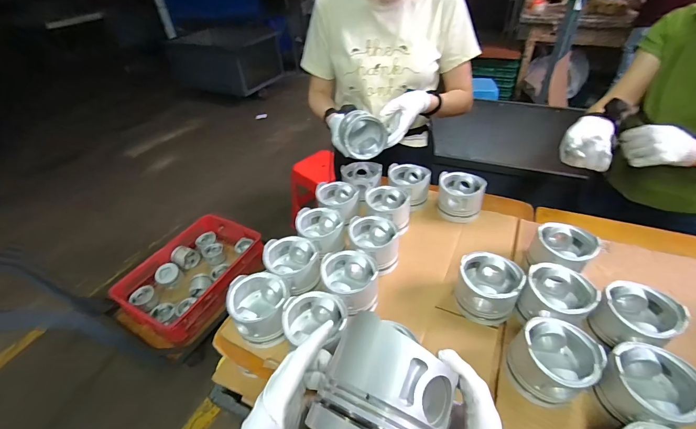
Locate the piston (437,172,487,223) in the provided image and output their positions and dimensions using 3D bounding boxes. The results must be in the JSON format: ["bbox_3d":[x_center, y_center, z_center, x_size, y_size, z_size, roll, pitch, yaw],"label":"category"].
[{"bbox_3d":[0.279,-0.041,0.832,0.107,0.094,0.095,7,42,13],"label":"piston"}]

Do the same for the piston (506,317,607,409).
[{"bbox_3d":[0.302,0.216,0.494,0.106,0.074,0.100,-3,41,2],"label":"piston"}]

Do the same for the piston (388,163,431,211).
[{"bbox_3d":[0.161,-0.073,0.882,0.095,0.088,0.108,-26,45,-23],"label":"piston"}]

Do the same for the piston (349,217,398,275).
[{"bbox_3d":[0.055,0.062,0.701,0.103,0.072,0.107,1,41,6],"label":"piston"}]

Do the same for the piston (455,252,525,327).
[{"bbox_3d":[0.250,0.133,0.600,0.105,0.080,0.108,-3,41,2],"label":"piston"}]

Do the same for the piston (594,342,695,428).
[{"bbox_3d":[0.417,0.246,0.469,0.101,0.085,0.101,-20,43,-17],"label":"piston"}]

